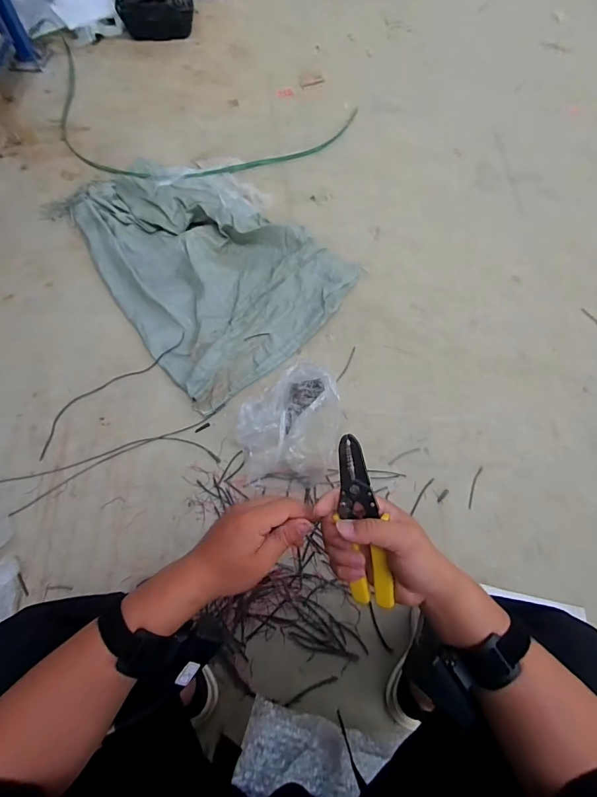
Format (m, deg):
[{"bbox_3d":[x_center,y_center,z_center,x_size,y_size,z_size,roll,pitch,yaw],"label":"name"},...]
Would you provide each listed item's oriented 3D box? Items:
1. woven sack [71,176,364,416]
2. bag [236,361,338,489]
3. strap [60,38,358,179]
[{"bbox_3d":[-0.290,-0.420,1.151,0.579,0.081,0.814,-41,74,-19],"label":"woven sack"},{"bbox_3d":[-0.025,0.058,0.908,0.222,0.157,0.248,-7,66,-6],"label":"bag"},{"bbox_3d":[-0.476,-1.050,1.464,1.282,0.067,0.672,16,64,5],"label":"strap"}]

